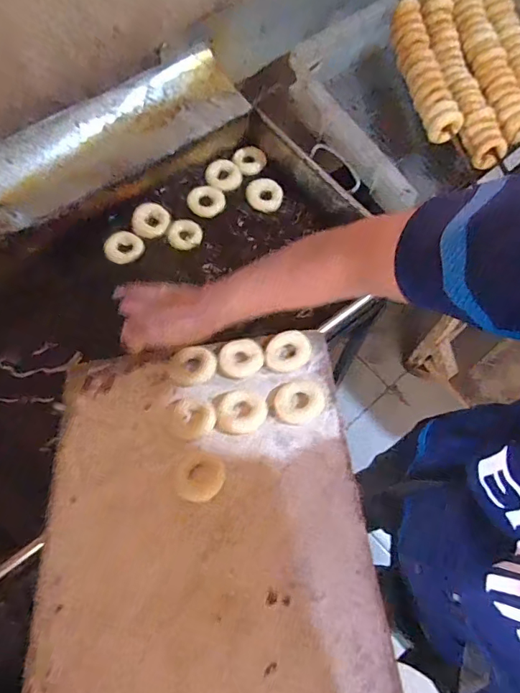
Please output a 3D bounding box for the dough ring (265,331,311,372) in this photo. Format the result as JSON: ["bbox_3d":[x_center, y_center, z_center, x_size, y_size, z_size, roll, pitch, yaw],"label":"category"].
[{"bbox_3d":[0.043,0.007,0.740,0.064,0.015,0.070,1,67,-2],"label":"dough ring"}]

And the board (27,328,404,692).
[{"bbox_3d":[-0.076,0.249,0.612,0.410,0.018,0.588,-9,58,2],"label":"board"}]

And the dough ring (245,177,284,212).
[{"bbox_3d":[0.010,-0.315,0.976,0.076,0.019,0.064,29,69,9],"label":"dough ring"}]

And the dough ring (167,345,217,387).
[{"bbox_3d":[-0.107,0.030,0.744,0.074,0.019,0.068,1,67,-2],"label":"dough ring"}]

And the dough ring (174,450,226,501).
[{"bbox_3d":[-0.083,0.178,0.648,0.067,0.020,0.065,1,67,-2],"label":"dough ring"}]

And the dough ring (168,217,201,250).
[{"bbox_3d":[-0.147,-0.224,0.935,0.065,0.021,0.062,1,67,-2],"label":"dough ring"}]

